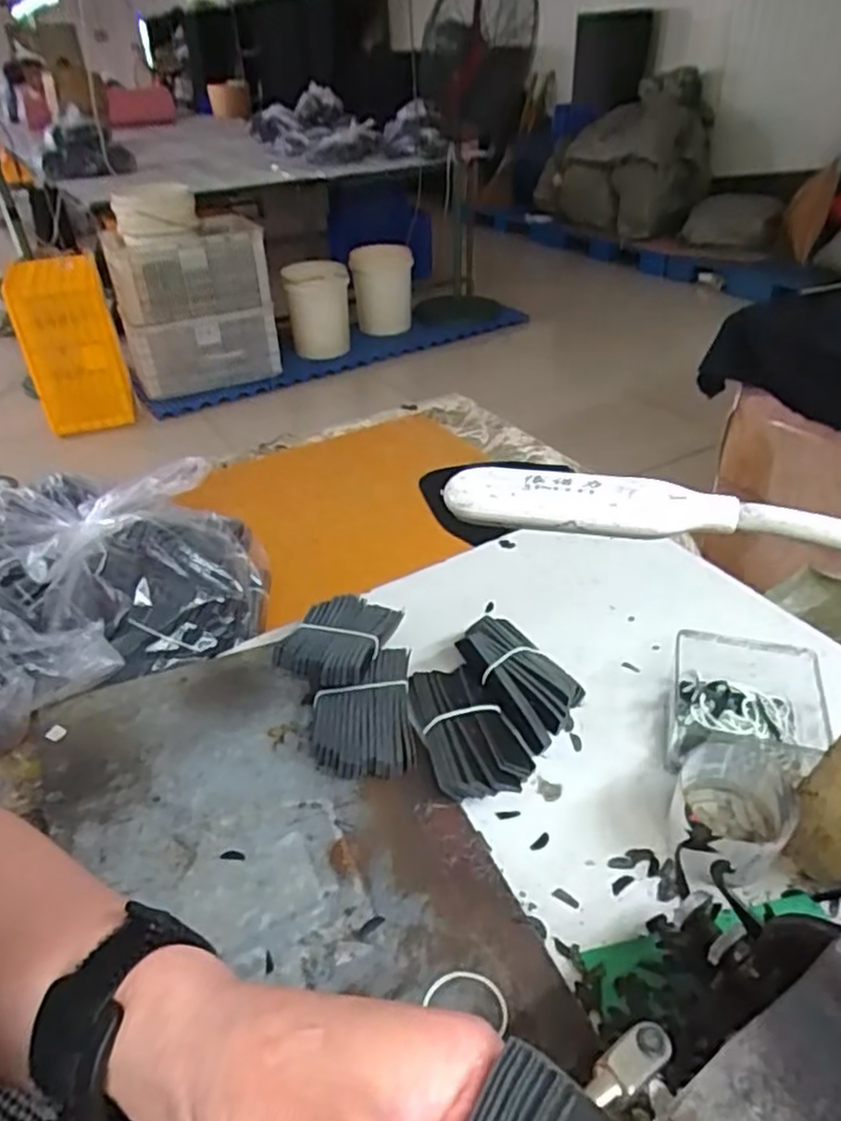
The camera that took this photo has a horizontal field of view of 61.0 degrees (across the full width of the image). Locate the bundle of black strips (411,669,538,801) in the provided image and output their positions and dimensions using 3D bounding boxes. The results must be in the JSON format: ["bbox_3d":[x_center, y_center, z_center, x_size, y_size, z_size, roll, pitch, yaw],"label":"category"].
[{"bbox_3d":[0.034,0.123,0.514,0.062,0.030,0.110,-12,38,-13],"label":"bundle of black strips"}]

